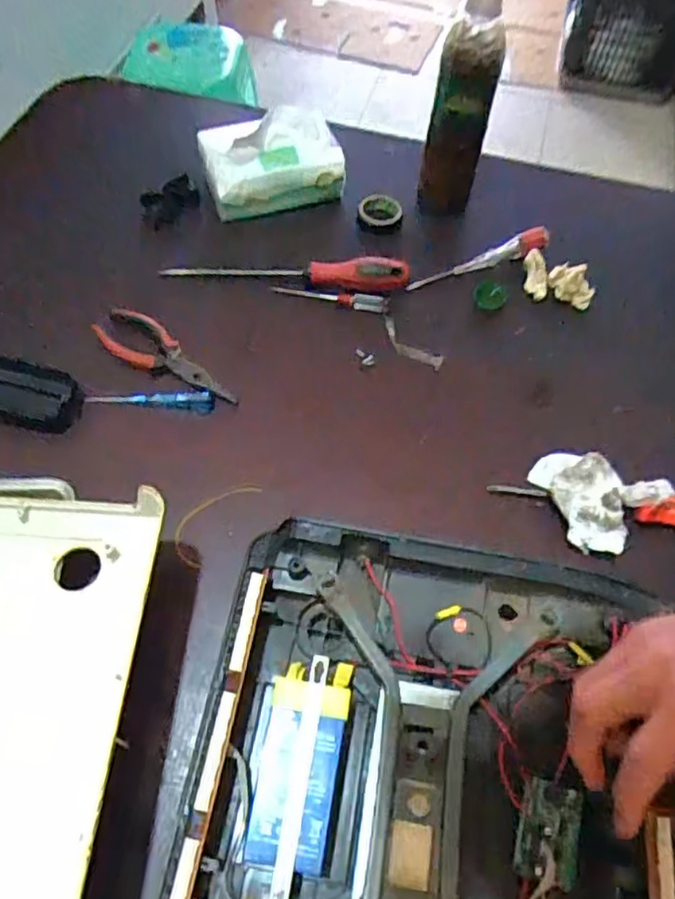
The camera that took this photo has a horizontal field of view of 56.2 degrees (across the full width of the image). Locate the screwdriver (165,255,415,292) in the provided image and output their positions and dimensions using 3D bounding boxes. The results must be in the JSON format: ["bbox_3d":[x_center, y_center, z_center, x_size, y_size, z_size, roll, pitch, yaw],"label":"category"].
[{"bbox_3d":[-0.053,-0.178,0.636,0.247,0.030,0.025,3,60,-1],"label":"screwdriver"}]

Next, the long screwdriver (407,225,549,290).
[{"bbox_3d":[0.153,-0.199,0.673,0.173,0.020,0.022,-26,64,-17],"label":"long screwdriver"}]

